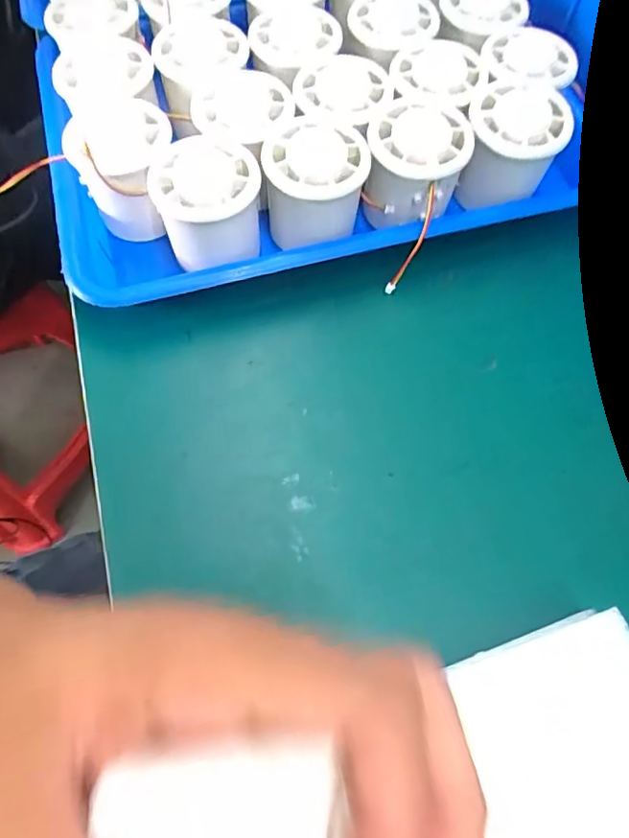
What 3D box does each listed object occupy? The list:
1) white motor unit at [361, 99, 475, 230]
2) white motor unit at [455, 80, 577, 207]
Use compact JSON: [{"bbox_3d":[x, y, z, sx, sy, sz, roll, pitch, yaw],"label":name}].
[{"bbox_3d":[0.057,-0.144,0.320,0.053,0.044,0.056,14,64,6],"label":"white motor unit"},{"bbox_3d":[0.115,-0.156,0.332,0.058,0.047,0.067,8,64,3],"label":"white motor unit"}]

